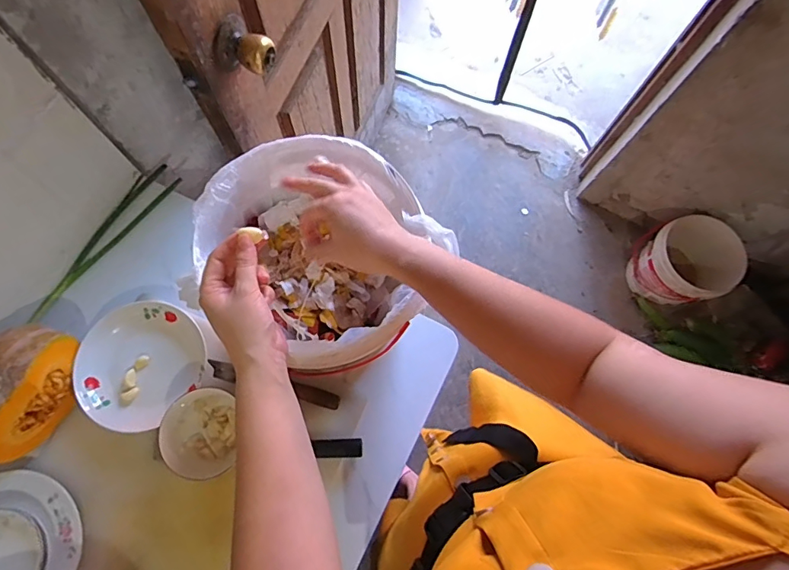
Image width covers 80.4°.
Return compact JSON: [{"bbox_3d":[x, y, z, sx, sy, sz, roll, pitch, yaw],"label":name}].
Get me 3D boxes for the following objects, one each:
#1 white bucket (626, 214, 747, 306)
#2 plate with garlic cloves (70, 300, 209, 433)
[{"bbox_3d":[0.879,-0.061,1.444,0.251,0.288,0.243,0,74,-2],"label":"white bucket"},{"bbox_3d":[-0.383,0.120,0.713,0.179,0.044,0.173,0,74,-2],"label":"plate with garlic cloves"}]

